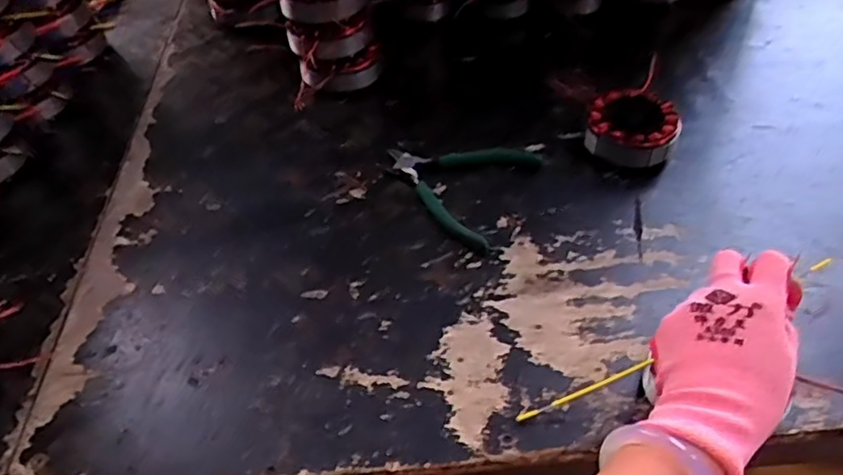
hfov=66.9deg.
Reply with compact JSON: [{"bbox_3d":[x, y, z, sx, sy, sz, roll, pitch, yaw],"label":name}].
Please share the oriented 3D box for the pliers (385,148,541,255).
[{"bbox_3d":[0.026,-0.058,0.607,0.135,0.011,0.132,22,53,20],"label":"pliers"}]

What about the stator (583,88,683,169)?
[{"bbox_3d":[0.206,-0.106,0.625,0.085,0.046,0.079,-3,49,0],"label":"stator"}]

